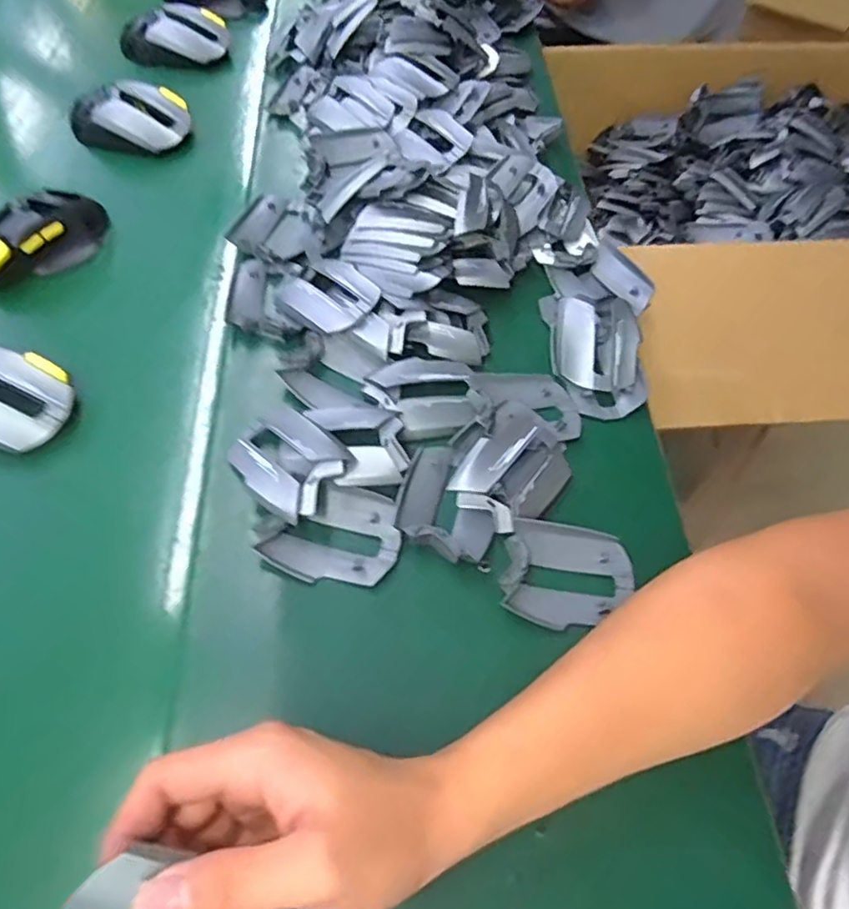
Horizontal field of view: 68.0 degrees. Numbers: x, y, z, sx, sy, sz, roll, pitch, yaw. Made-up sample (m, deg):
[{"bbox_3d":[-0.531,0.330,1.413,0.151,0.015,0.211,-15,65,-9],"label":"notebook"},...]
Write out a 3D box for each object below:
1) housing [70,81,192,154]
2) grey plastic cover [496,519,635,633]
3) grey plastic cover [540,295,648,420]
[{"bbox_3d":[-0.272,-0.307,0.572,0.107,0.036,0.052,2,58,1],"label":"housing"},{"bbox_3d":[0.085,0.071,0.369,0.075,0.015,0.060,8,58,5],"label":"grey plastic cover"},{"bbox_3d":[0.125,-0.079,0.460,0.063,0.027,0.108,-2,58,-1],"label":"grey plastic cover"}]

